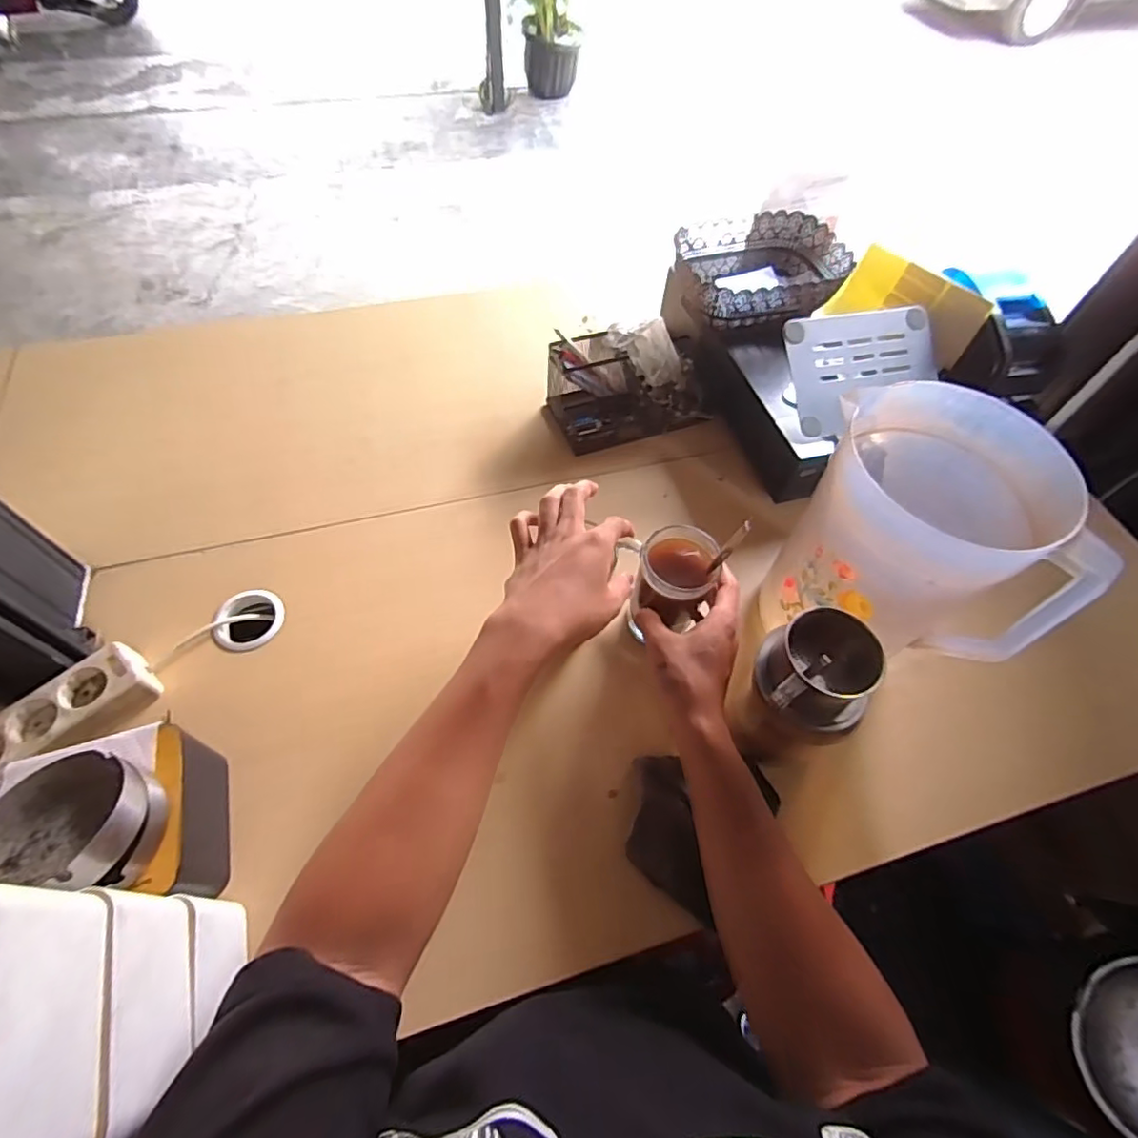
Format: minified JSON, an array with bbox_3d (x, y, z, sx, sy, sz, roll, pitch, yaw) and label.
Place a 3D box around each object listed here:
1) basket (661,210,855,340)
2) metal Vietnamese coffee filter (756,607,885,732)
[{"bbox_3d":[0.238,-0.368,0.731,0.197,0.077,0.155,-11,60,-11],"label":"basket"},{"bbox_3d":[0.197,0.078,0.455,0.080,0.055,0.081,2,58,-3],"label":"metal Vietnamese coffee filter"}]

